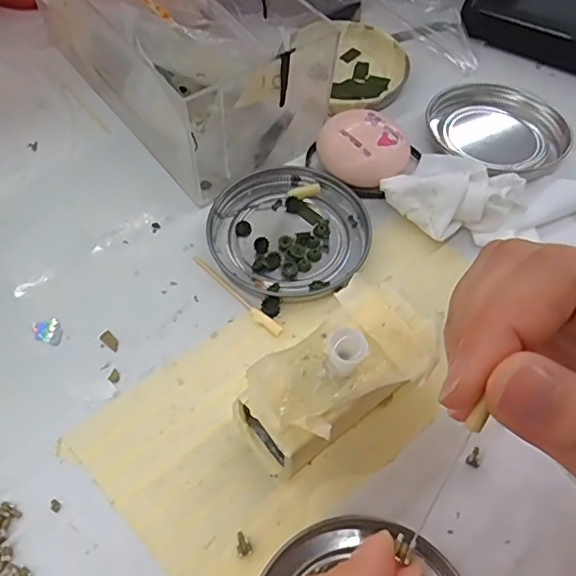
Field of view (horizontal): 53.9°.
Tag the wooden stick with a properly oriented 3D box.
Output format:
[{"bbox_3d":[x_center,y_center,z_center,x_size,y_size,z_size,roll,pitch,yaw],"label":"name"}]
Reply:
[{"bbox_3d":[-0.025,0.002,0.266,0.059,0.004,0.006,39,65,19],"label":"wooden stick"}]

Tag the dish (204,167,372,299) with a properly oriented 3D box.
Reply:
[{"bbox_3d":[0.000,-0.029,0.285,0.077,0.008,0.075,1,59,-2],"label":"dish"}]

